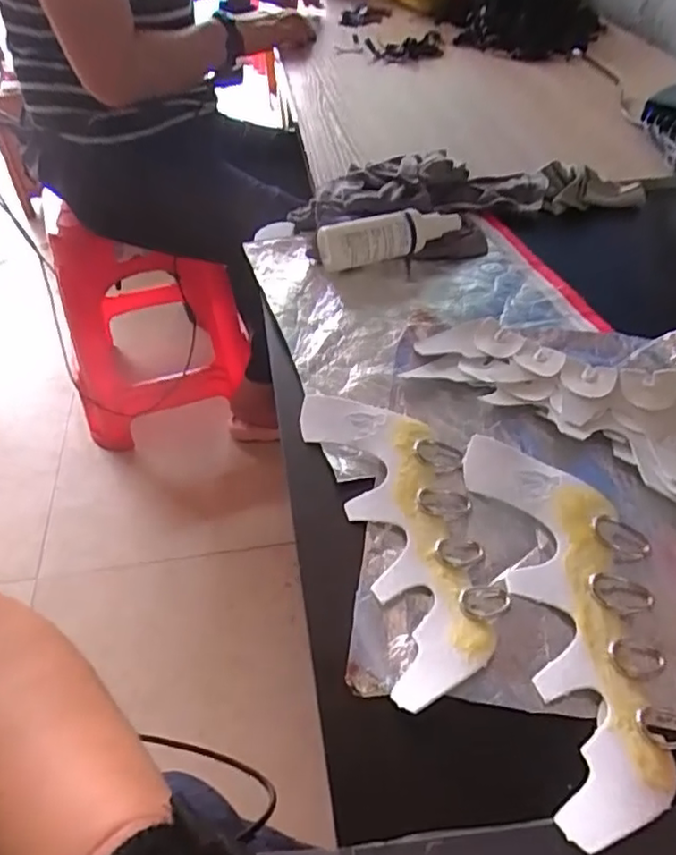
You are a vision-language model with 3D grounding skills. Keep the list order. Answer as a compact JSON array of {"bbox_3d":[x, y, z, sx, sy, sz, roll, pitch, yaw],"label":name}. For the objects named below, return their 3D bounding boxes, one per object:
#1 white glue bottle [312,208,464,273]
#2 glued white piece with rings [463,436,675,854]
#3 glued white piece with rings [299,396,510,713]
[{"bbox_3d":[0.049,-0.170,0.563,0.128,0.042,0.032,-12,46,-10],"label":"white glue bottle"},{"bbox_3d":[0.126,0.088,0.323,0.083,0.011,0.210,-2,45,0],"label":"glued white piece with rings"},{"bbox_3d":[0.038,0.052,0.362,0.084,0.010,0.205,-9,46,-7],"label":"glued white piece with rings"}]

